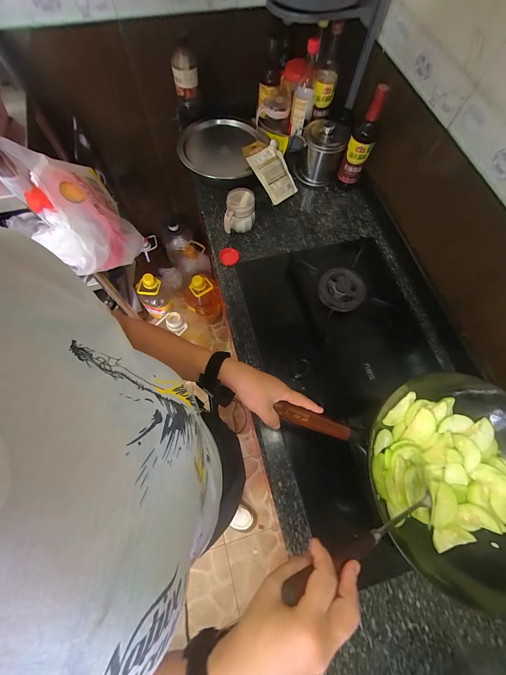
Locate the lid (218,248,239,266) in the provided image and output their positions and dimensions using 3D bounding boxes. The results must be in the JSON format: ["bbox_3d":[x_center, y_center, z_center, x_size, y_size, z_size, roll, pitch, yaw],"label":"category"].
[{"bbox_3d":[-0.072,-0.239,0.784,0.058,0.024,0.053,1,69,-2],"label":"lid"}]

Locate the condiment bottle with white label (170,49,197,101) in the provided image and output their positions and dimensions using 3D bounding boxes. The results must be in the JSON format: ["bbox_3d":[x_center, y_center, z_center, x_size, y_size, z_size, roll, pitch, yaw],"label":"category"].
[{"bbox_3d":[-0.198,-0.764,0.765,0.070,0.123,0.069,-14,71,-7],"label":"condiment bottle with white label"}]

